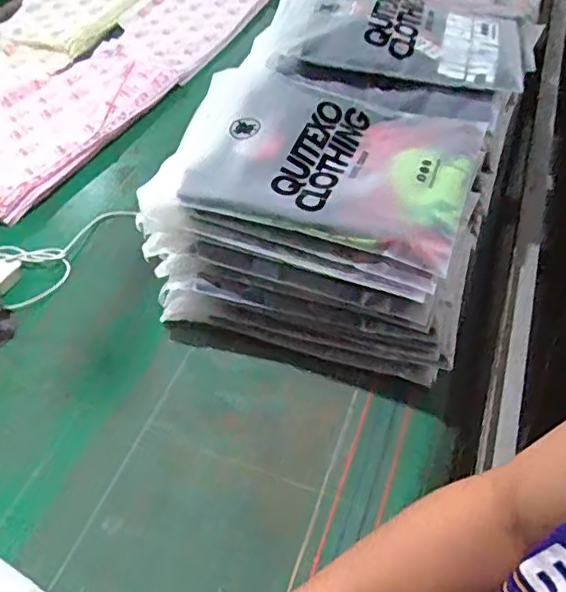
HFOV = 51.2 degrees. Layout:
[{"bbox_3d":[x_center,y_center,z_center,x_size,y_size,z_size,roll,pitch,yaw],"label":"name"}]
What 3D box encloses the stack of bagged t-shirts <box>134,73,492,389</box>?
[{"bbox_3d":[0.045,-0.102,0.712,0.367,0.184,0.266,14,50,14],"label":"stack of bagged t-shirts"}]

